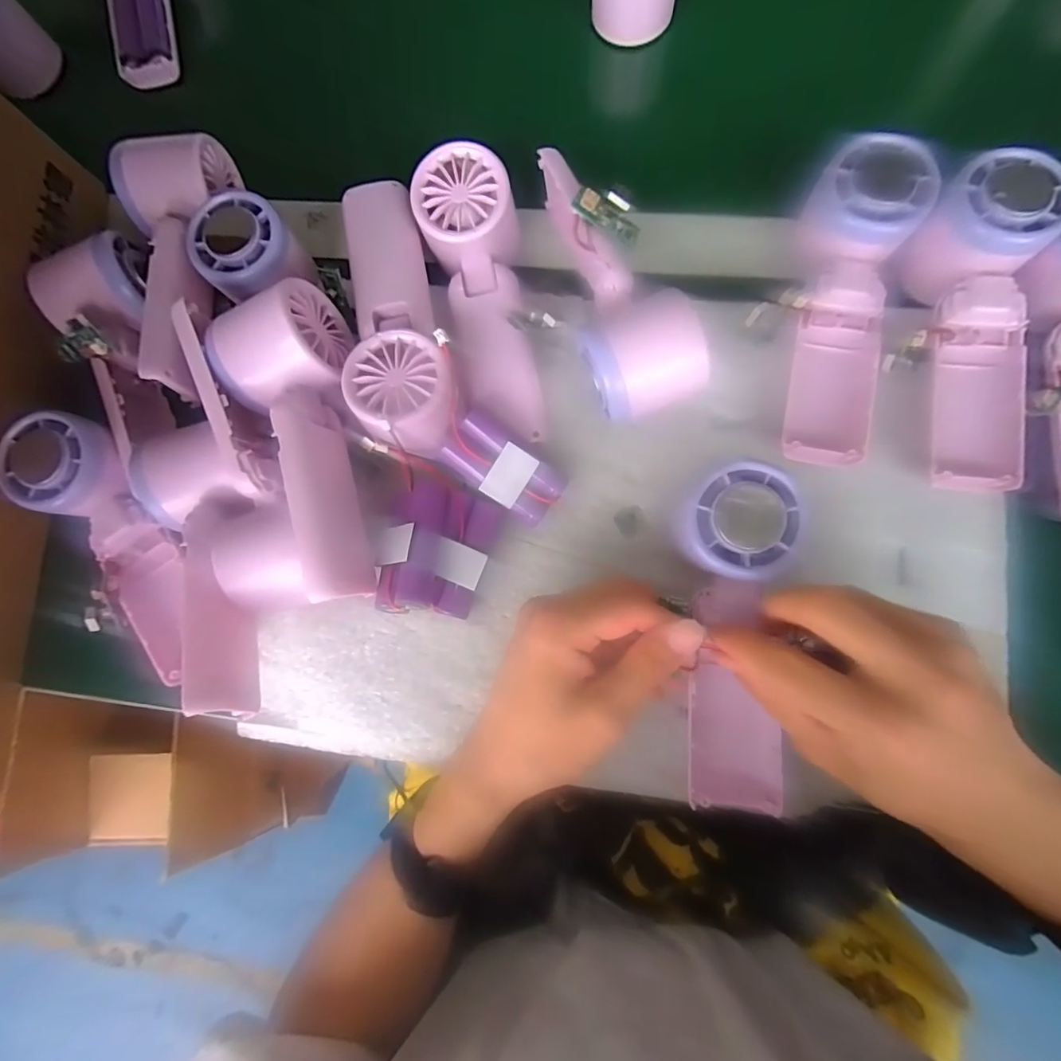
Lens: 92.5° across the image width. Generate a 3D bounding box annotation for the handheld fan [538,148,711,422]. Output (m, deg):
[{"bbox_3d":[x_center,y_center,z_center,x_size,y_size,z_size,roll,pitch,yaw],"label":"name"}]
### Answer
[{"bbox_3d":[0.043,-0.123,0.272,0.056,0.049,0.135,-21,82,4],"label":"handheld fan"}]

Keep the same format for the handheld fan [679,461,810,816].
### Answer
[{"bbox_3d":[0.098,0.051,0.245,0.051,0.024,0.163,1,98,7],"label":"handheld fan"}]

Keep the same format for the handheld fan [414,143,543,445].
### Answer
[{"bbox_3d":[-0.027,-0.130,0.283,0.056,0.040,0.160,-12,82,5],"label":"handheld fan"}]

